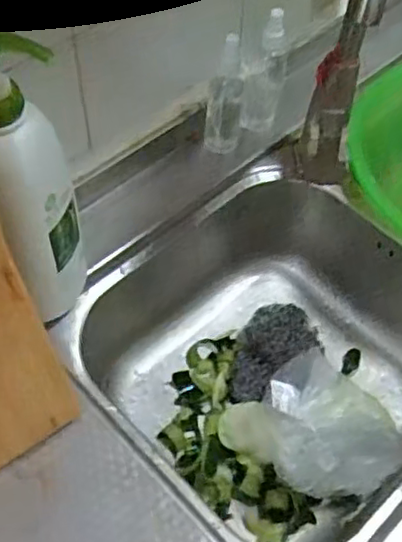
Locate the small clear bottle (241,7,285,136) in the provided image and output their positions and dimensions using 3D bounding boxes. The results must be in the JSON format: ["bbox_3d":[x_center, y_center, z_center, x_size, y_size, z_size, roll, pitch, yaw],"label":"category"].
[{"bbox_3d":[0.072,-0.223,0.739,0.043,0.153,0.039,11,56,5],"label":"small clear bottle"}]

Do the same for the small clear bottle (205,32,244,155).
[{"bbox_3d":[0.027,-0.194,0.718,0.037,0.147,0.039,6,56,2],"label":"small clear bottle"}]

